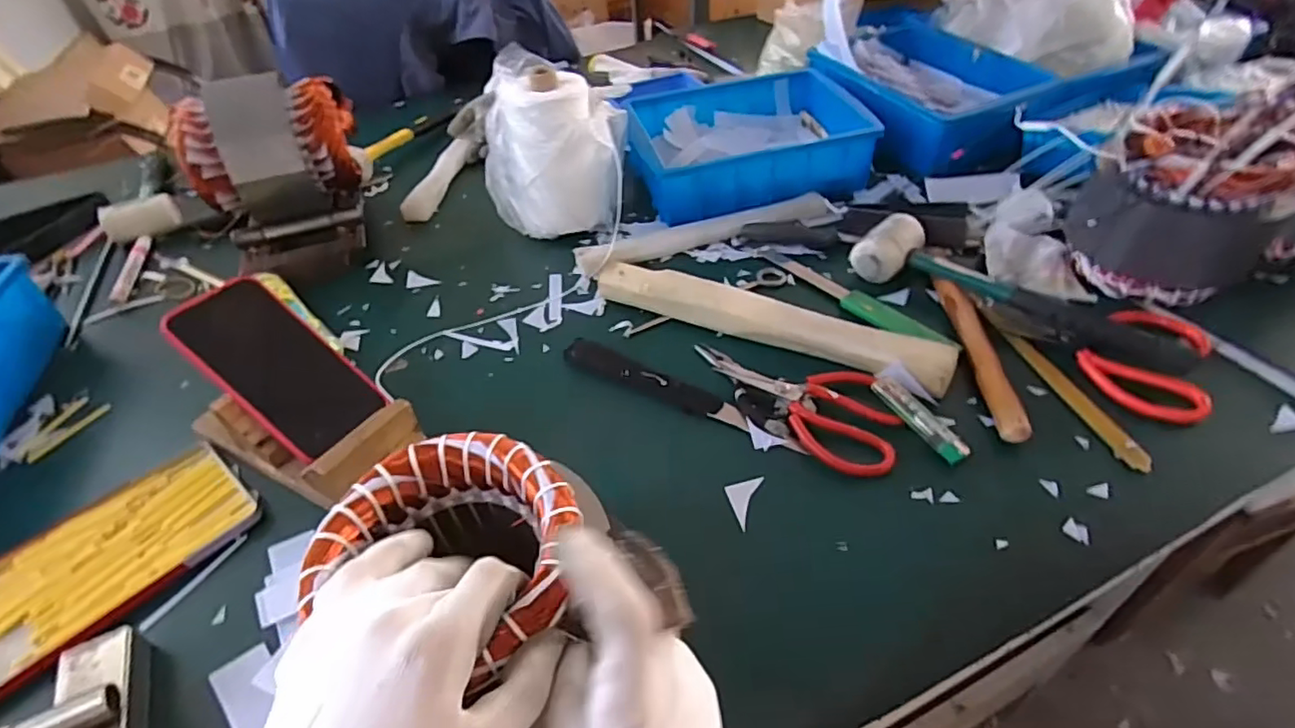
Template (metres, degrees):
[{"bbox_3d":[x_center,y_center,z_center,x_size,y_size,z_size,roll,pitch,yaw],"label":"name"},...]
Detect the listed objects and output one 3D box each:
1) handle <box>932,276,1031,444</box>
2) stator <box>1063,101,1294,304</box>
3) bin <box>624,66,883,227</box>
[{"bbox_3d":[0.288,-0.018,0.542,0.022,0.022,0.196,0,44,5],"label":"handle"},{"bbox_3d":[0.464,-0.141,0.541,0.120,0.154,0.137,-29,49,-23],"label":"stator"},{"bbox_3d":[0.118,-0.282,0.782,0.267,0.068,0.200,-12,44,-8],"label":"bin"}]

